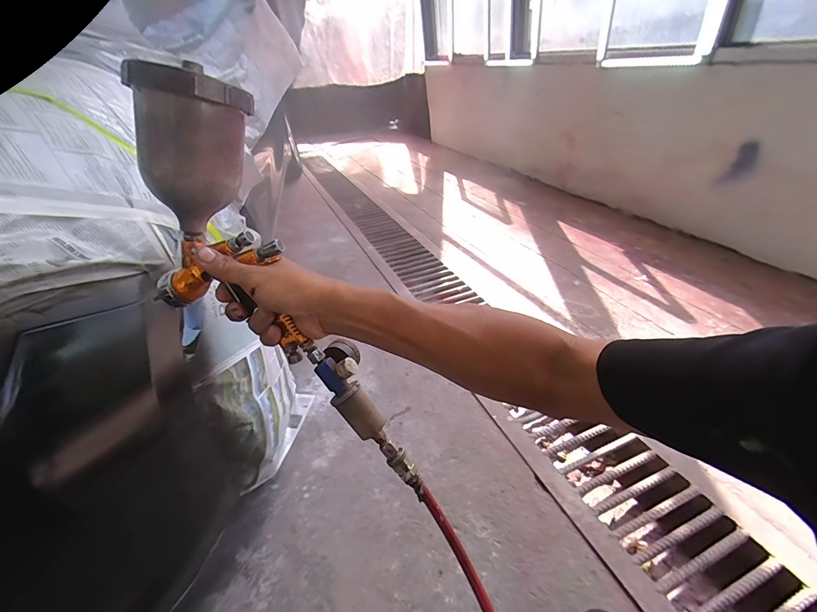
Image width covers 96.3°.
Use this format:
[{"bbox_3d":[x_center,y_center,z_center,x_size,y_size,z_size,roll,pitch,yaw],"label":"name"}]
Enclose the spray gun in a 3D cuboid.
[{"bbox_3d":[-0.135,0.004,0.394,0.156,0.464,0.124,-19,18,50],"label":"spray gun"}]

